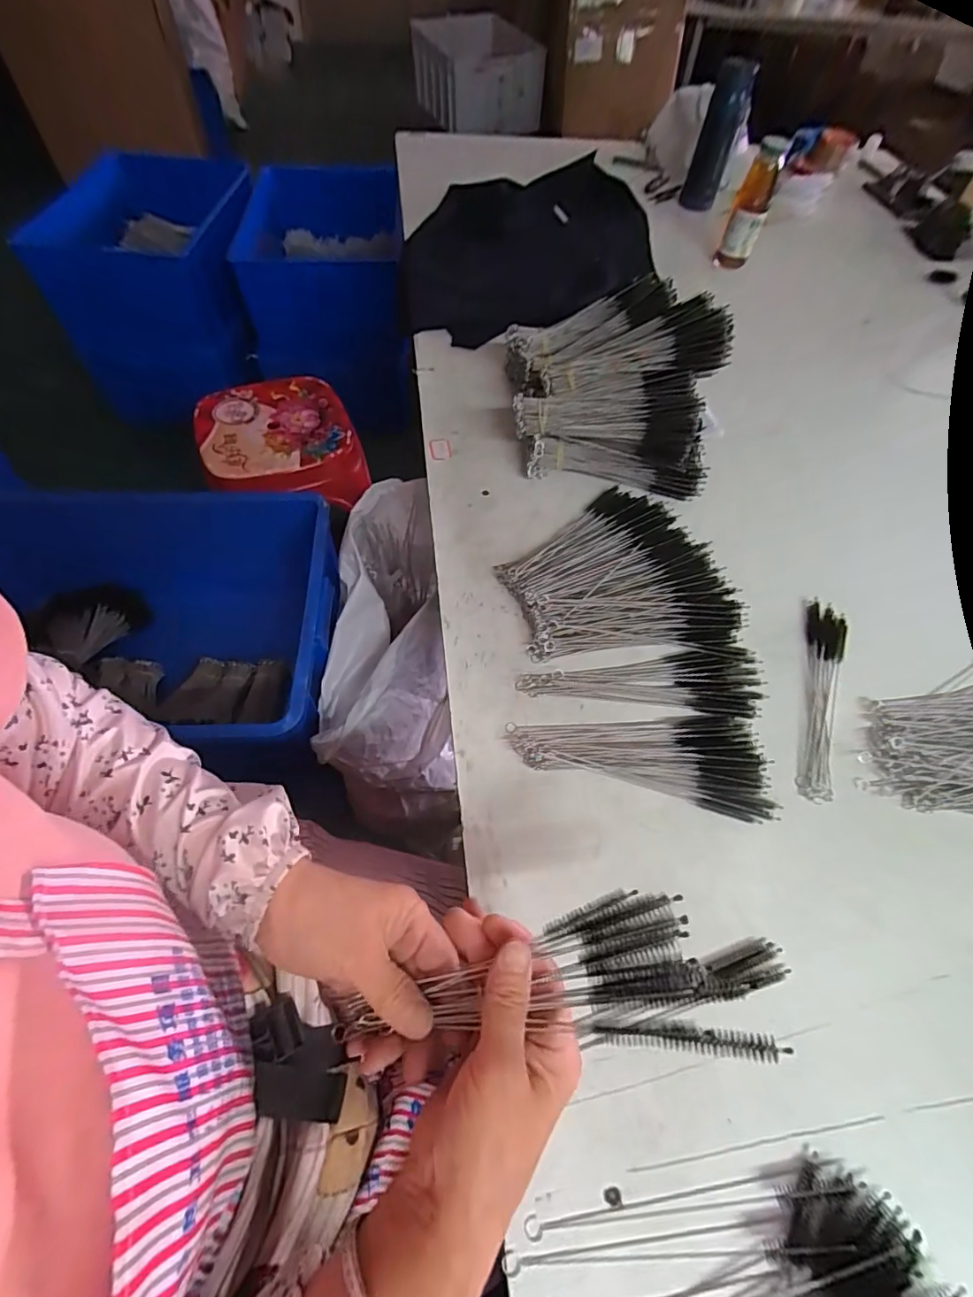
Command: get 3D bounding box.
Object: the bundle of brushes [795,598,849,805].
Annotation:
[{"bbox_3d":[0.308,0.040,0.477,0.035,0.014,0.203,20,60,10],"label":"bundle of brushes"}]

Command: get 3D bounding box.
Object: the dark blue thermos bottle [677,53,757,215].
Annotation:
[{"bbox_3d":[0.431,-0.954,0.972,0.069,0.198,0.068,16,60,7],"label":"dark blue thermos bottle"}]

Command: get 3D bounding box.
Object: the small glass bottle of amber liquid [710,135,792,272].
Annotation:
[{"bbox_3d":[0.432,-0.723,0.851,0.055,0.162,0.044,25,61,12],"label":"small glass bottle of amber liquid"}]

